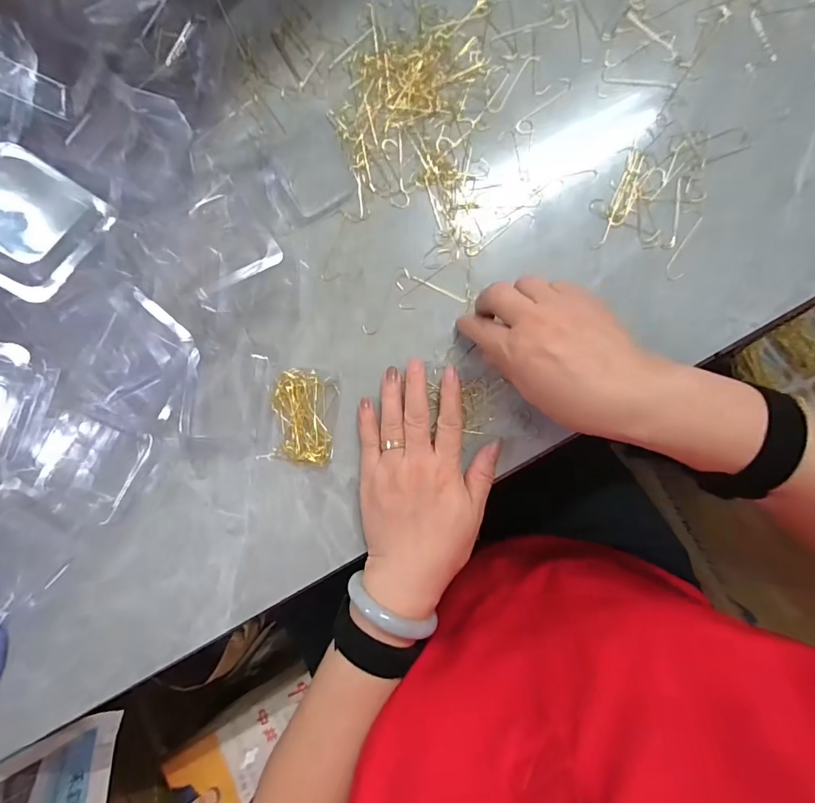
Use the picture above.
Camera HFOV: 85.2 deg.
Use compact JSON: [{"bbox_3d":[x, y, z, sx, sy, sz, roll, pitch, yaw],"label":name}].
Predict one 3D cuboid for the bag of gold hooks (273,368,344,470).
[{"bbox_3d":[-0.082,0.012,0.350,0.052,0.012,0.075,4,82,3],"label":"bag of gold hooks"}]

